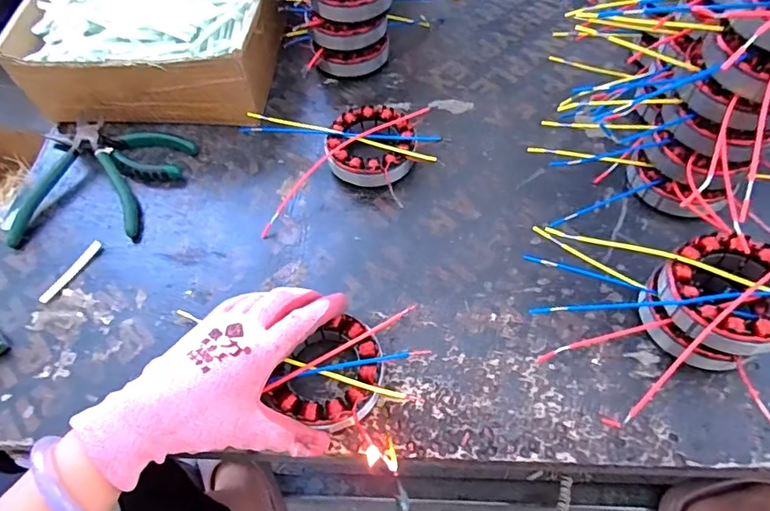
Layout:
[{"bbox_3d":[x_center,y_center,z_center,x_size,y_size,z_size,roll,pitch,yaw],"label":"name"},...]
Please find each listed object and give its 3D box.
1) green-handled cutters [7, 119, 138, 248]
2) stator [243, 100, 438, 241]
[{"bbox_3d":[-0.294,-0.075,0.491,0.113,0.020,0.133,-6,59,0],"label":"green-handled cutters"},{"bbox_3d":[-0.043,-0.097,0.493,0.176,0.030,0.137,-8,59,-1],"label":"stator"}]

